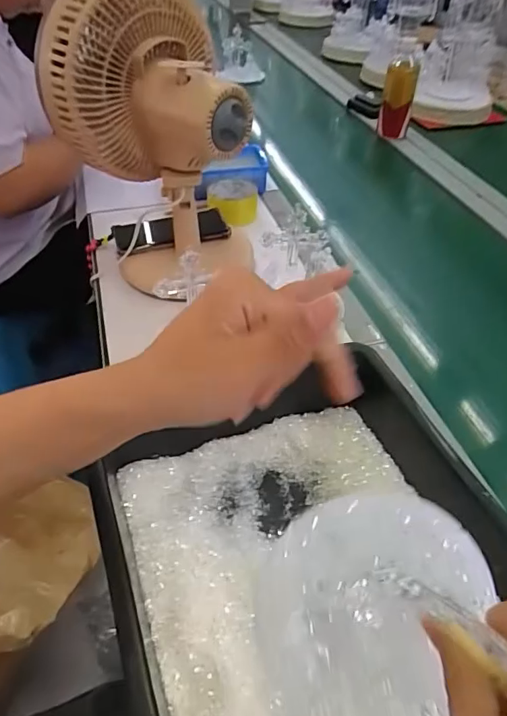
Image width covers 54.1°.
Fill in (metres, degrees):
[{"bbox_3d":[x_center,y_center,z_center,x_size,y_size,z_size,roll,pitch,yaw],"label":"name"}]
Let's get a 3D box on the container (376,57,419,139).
[{"bbox_3d":[0.295,-0.527,1.016,0.066,0.171,0.050,10,69,9],"label":"container"}]

